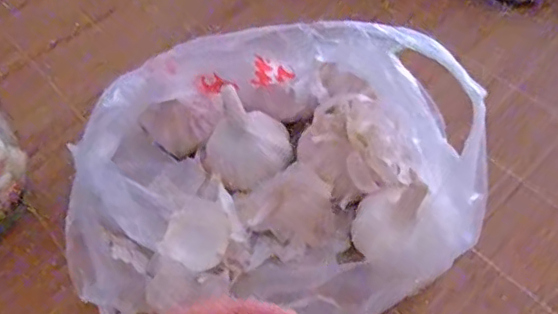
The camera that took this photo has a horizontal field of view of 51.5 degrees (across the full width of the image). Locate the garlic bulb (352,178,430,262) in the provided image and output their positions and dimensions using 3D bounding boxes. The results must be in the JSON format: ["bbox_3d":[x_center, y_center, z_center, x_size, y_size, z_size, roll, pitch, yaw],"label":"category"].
[{"bbox_3d":[0.057,0.034,0.311,0.034,0.035,0.039,18,60,16],"label":"garlic bulb"}]

